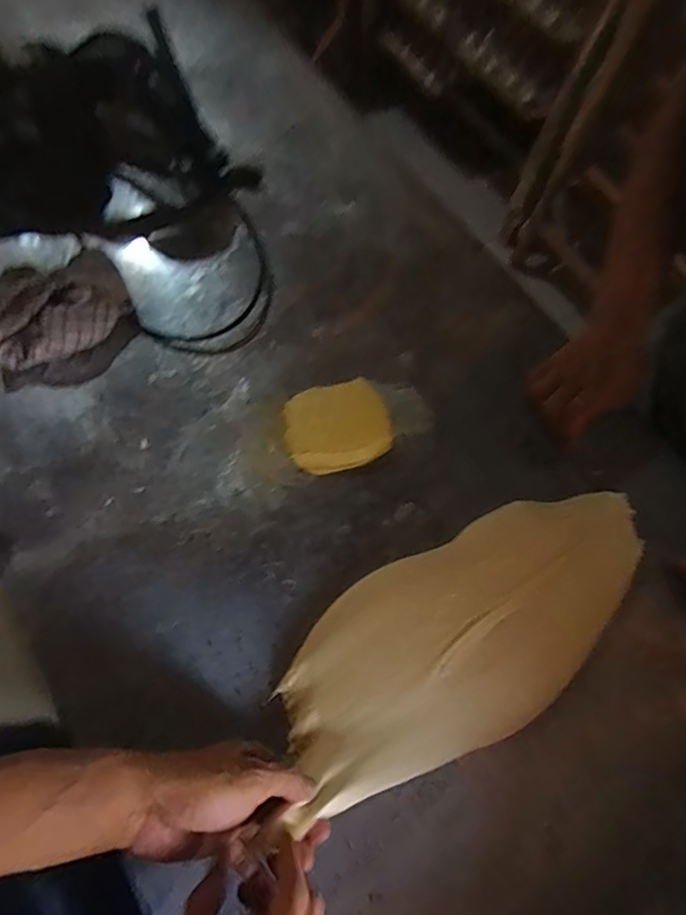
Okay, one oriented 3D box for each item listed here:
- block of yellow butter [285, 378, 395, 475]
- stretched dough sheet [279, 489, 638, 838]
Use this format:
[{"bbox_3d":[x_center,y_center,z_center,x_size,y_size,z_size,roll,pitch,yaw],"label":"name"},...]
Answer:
[{"bbox_3d":[-0.006,-0.032,0.537,0.104,0.014,0.096,-10,67,-8],"label":"block of yellow butter"},{"bbox_3d":[0.109,0.145,0.458,0.366,0.042,0.164,-28,68,-16],"label":"stretched dough sheet"}]

